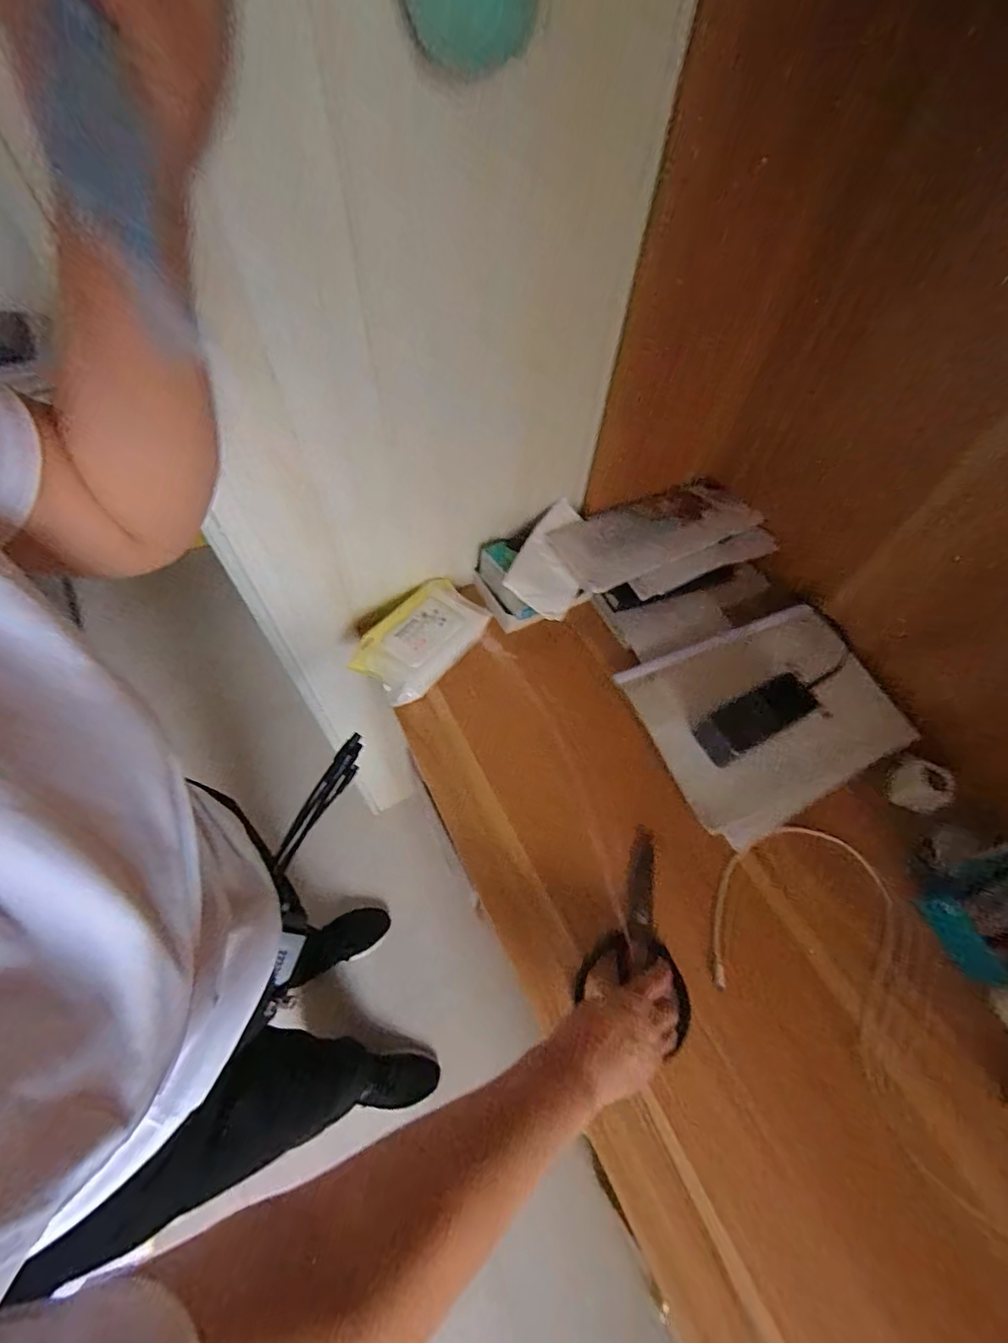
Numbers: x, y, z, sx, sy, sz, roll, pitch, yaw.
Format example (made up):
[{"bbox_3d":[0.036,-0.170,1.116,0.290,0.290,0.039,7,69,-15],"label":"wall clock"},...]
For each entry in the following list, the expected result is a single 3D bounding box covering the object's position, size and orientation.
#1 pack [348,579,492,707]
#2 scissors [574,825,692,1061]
[{"bbox_3d":[-0.104,-0.043,0.675,0.104,0.038,0.172,37,65,18],"label":"pack"},{"bbox_3d":[0.141,0.255,0.543,0.105,0.026,0.193,15,49,7],"label":"scissors"}]

